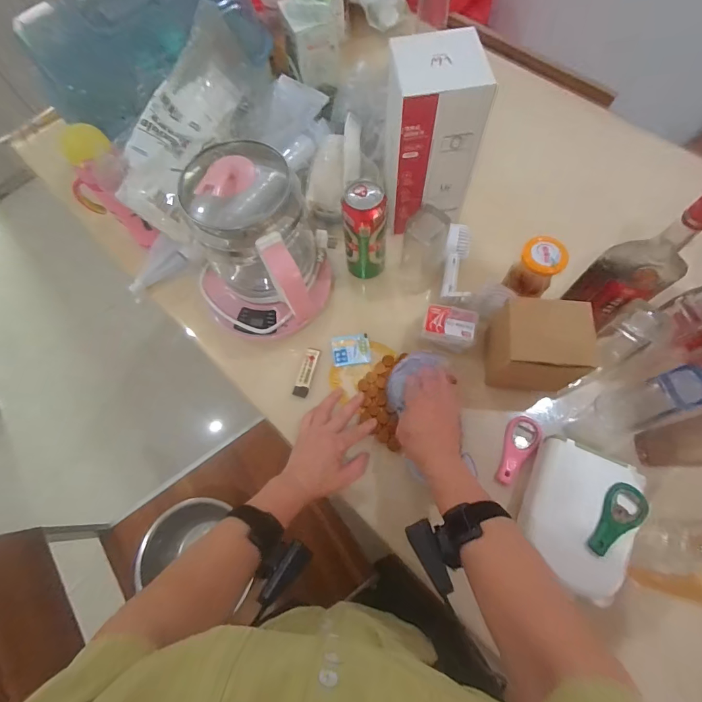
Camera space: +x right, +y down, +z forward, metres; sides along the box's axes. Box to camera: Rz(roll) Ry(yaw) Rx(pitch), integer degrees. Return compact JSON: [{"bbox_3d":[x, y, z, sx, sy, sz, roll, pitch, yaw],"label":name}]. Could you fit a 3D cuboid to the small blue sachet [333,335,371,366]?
[{"bbox_3d":[0.001,-0.002,0.600,0.057,0.008,0.048,-7,69,-1],"label":"small blue sachet"}]

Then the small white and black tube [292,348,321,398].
[{"bbox_3d":[-0.069,0.031,0.587,0.025,0.010,0.079,13,70,7],"label":"small white and black tube"}]

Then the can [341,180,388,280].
[{"bbox_3d":[0.022,-0.172,0.582,0.060,0.172,0.058,-1,69,2],"label":"can"}]

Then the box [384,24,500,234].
[{"bbox_3d":[0.118,-0.310,0.569,0.114,0.231,0.124,-7,69,-1],"label":"box"}]

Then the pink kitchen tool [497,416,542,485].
[{"bbox_3d":[0.235,0.138,0.534,0.042,0.009,0.100,26,72,12],"label":"pink kitchen tool"}]

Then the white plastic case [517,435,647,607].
[{"bbox_3d":[0.284,0.207,0.481,0.115,0.055,0.163,22,71,10],"label":"white plastic case"}]

